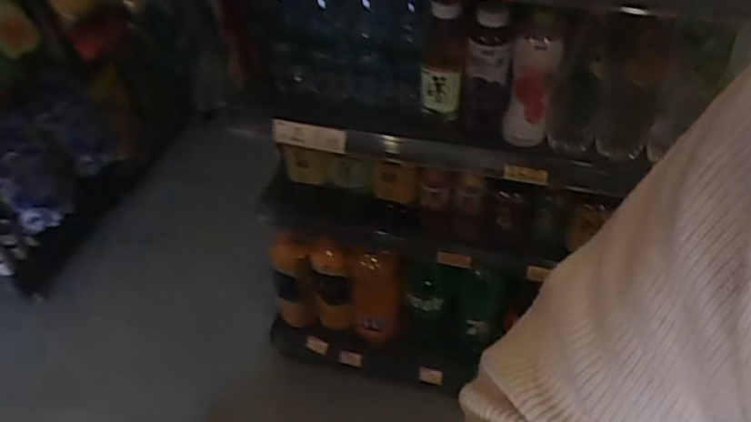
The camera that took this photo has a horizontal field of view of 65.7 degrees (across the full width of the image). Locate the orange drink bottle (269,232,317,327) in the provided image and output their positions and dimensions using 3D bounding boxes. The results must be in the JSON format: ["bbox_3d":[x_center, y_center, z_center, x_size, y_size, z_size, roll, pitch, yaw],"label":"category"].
[{"bbox_3d":[-0.182,0.160,1.277,0.093,0.281,0.072,-13,47,-8],"label":"orange drink bottle"}]

